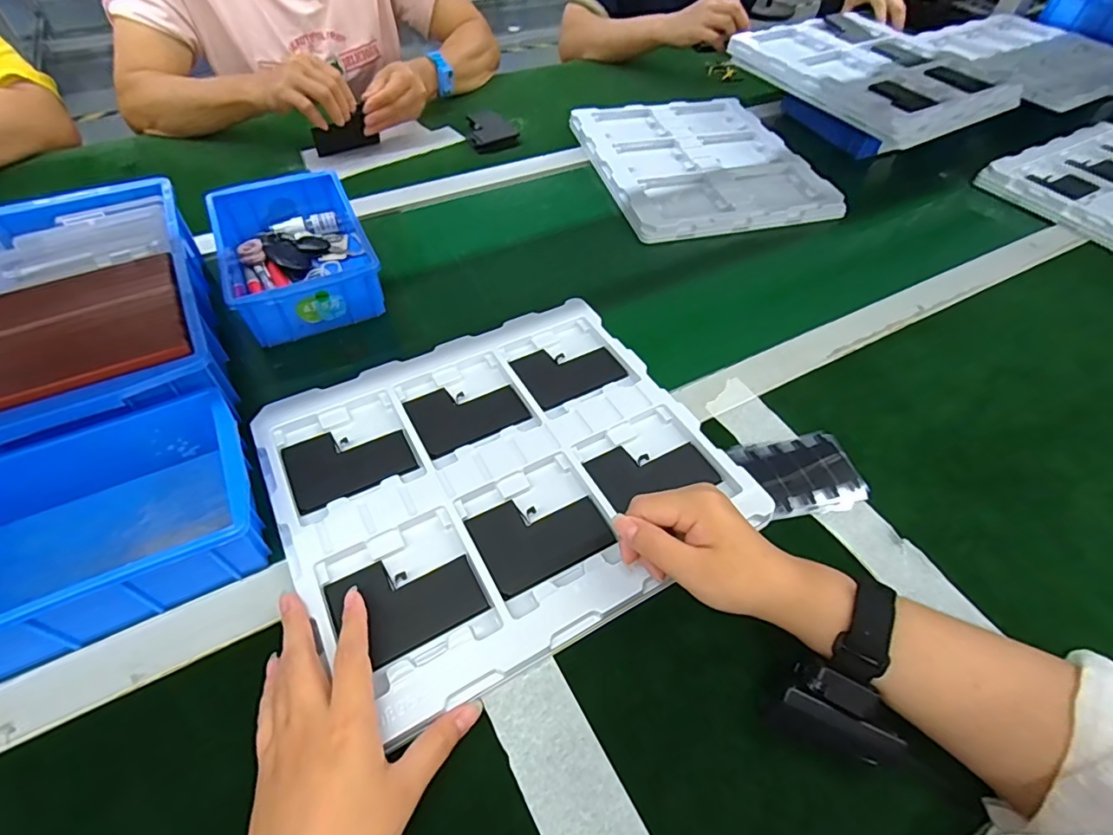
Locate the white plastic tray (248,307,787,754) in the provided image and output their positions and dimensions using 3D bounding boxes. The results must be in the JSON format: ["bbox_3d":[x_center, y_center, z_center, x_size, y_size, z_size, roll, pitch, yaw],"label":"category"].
[{"bbox_3d":[-0.043,0.037,0.422,0.316,0.012,0.280,-23,56,-19],"label":"white plastic tray"}]

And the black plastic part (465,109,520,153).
[{"bbox_3d":[-0.094,-0.415,0.772,0.068,0.018,0.088,-11,53,-11],"label":"black plastic part"}]

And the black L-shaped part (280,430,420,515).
[{"bbox_3d":[-0.160,0.033,0.417,0.089,0.005,0.066,-22,56,-19],"label":"black L-shaped part"}]

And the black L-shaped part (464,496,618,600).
[{"bbox_3d":[-0.012,0.082,0.388,0.090,0.004,0.066,-23,56,-19],"label":"black L-shaped part"}]

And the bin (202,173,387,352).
[{"bbox_3d":[-0.268,-0.169,0.551,0.127,0.057,0.194,-20,55,-18],"label":"bin"}]

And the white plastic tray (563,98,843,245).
[{"bbox_3d":[0.196,-0.355,0.737,0.283,0.018,0.307,-11,53,-11],"label":"white plastic tray"}]

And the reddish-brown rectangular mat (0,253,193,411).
[{"bbox_3d":[-0.362,-0.071,0.409,0.137,0.013,0.146,-23,56,-19],"label":"reddish-brown rectangular mat"}]

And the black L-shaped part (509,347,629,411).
[{"bbox_3d":[0.010,-0.045,0.481,0.089,0.008,0.062,-23,56,-19],"label":"black L-shaped part"}]

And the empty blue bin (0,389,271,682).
[{"bbox_3d":[-0.306,0.070,0.354,0.195,0.058,0.135,-23,56,-19],"label":"empty blue bin"}]

